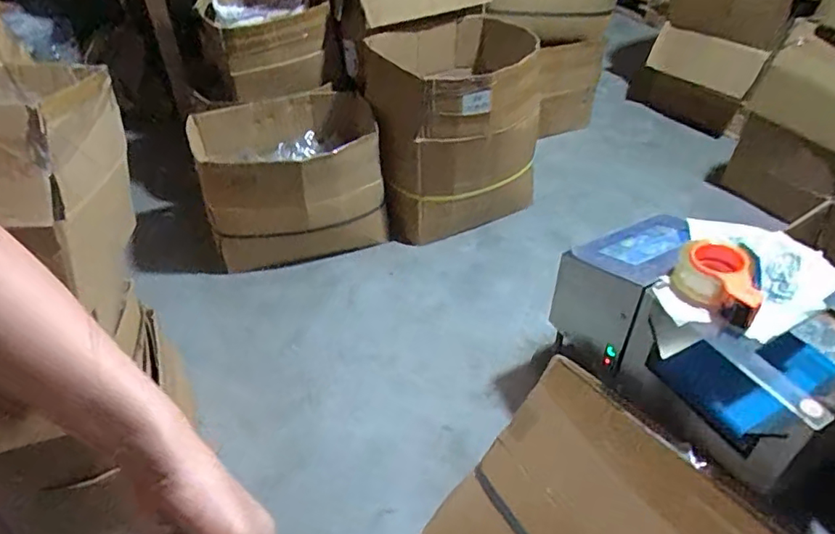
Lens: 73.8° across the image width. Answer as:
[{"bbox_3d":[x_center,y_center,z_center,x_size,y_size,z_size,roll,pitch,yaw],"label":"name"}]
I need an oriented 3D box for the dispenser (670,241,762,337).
[{"bbox_3d":[0.447,0.019,0.834,0.113,0.053,0.141,18,45,21],"label":"dispenser"}]

